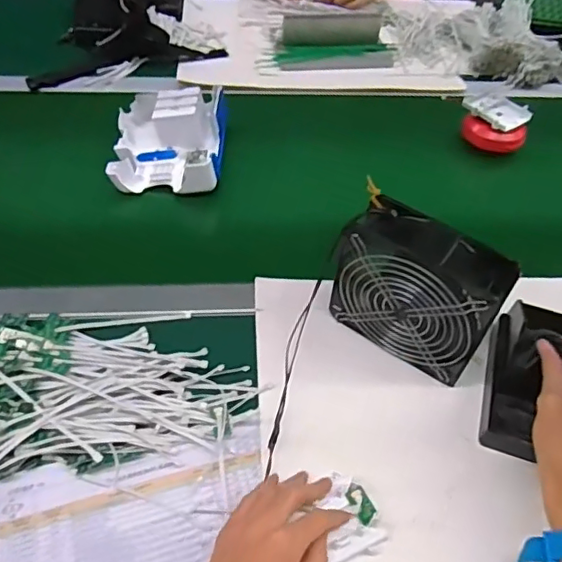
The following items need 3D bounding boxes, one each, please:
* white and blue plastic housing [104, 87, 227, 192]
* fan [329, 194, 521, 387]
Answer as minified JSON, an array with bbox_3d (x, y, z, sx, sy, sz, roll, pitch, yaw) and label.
[{"bbox_3d":[-0.154,-0.194,0.779,0.151,0.070,0.171,0,50,-4],"label":"white and blue plastic housing"},{"bbox_3d":[0.130,0.011,0.556,0.154,0.141,0.067,29,54,19],"label":"fan"}]

